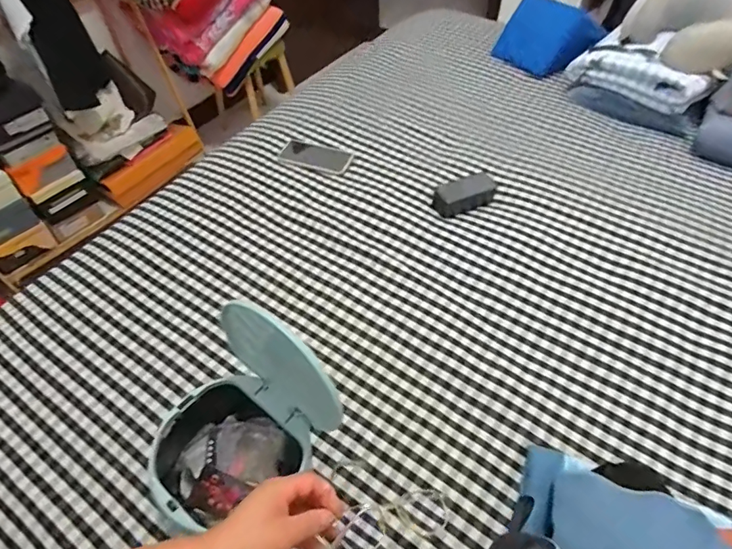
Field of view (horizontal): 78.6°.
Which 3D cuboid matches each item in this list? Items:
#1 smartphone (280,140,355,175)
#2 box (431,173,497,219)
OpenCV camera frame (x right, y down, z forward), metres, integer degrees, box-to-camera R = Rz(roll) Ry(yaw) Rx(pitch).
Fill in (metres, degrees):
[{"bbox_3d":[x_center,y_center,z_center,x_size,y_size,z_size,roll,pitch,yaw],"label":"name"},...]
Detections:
[{"bbox_3d":[-0.115,-0.280,1.050,0.170,0.005,0.081,19,55,15],"label":"smartphone"},{"bbox_3d":[0.204,-0.163,0.937,0.138,0.049,0.058,-19,55,-13],"label":"box"}]

